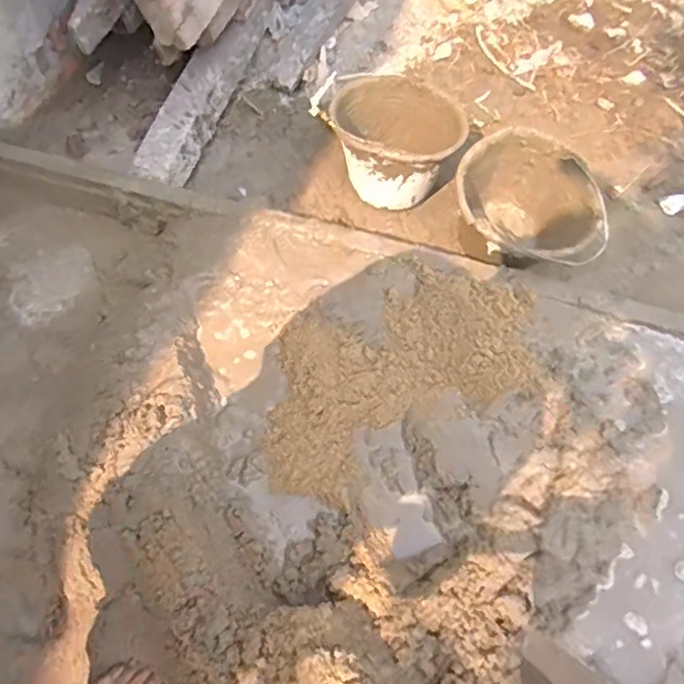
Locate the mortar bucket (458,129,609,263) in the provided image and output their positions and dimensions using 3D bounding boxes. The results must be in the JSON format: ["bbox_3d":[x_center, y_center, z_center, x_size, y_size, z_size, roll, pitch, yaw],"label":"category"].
[{"bbox_3d":[0.394,-0.268,1.303,0.300,0.226,0.266,17,67,7],"label":"mortar bucket"}]

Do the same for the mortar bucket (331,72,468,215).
[{"bbox_3d":[0.130,-0.473,1.391,0.296,0.165,0.277,0,65,1],"label":"mortar bucket"}]

